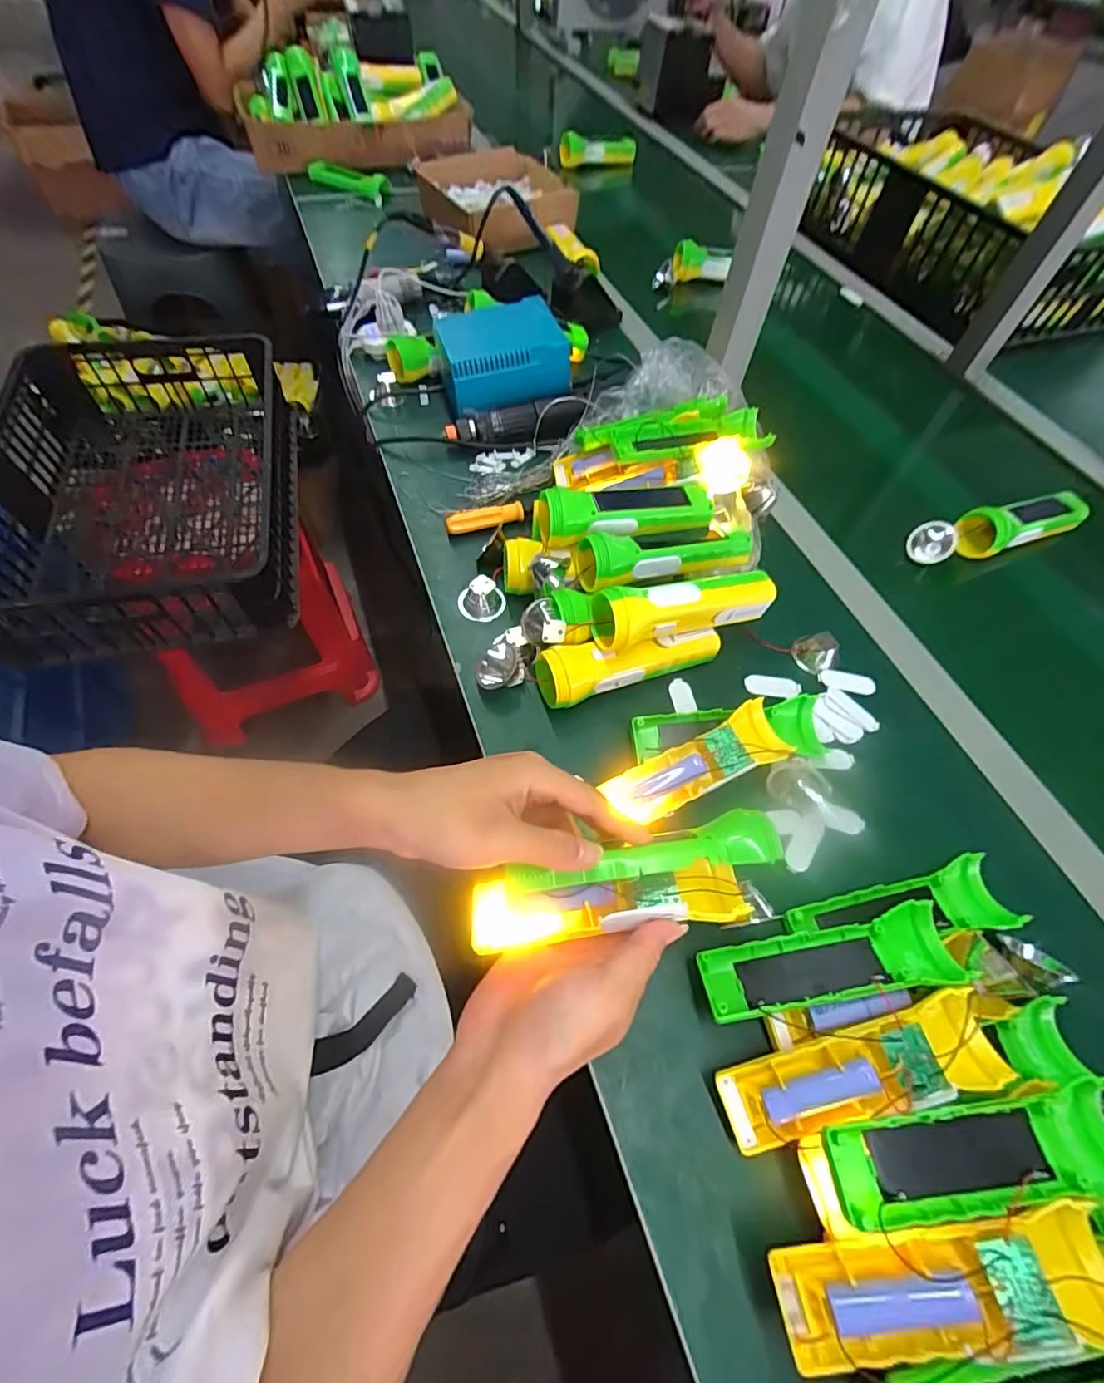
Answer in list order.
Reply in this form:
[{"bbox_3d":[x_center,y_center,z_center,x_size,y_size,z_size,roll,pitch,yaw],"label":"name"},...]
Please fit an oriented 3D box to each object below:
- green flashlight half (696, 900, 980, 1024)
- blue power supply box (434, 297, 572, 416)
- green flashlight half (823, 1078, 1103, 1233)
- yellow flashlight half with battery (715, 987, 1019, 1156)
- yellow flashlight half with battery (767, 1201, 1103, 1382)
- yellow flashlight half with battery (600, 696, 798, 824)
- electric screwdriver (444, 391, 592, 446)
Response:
[{"bbox_3d":[0.178,0.177,0.348,0.161,0.029,0.045,-14,61,0],"label":"green flashlight half"},{"bbox_3d":[-0.062,-0.404,0.646,0.140,0.068,0.133,-14,62,-12],"label":"blue power supply box"},{"bbox_3d":[0.222,0.242,0.278,0.151,0.024,0.046,-5,60,-6],"label":"green flashlight half"},{"bbox_3d":[0.175,0.223,0.312,0.154,0.020,0.045,-20,62,4],"label":"yellow flashlight half with battery"},{"bbox_3d":[0.188,0.288,0.257,0.153,0.022,0.047,-15,60,7],"label":"yellow flashlight half with battery"},{"bbox_3d":[0.112,0.058,0.422,0.142,0.019,0.046,-25,64,-4],"label":"yellow flashlight half with battery"},{"bbox_3d":[-0.038,-0.314,0.633,0.164,0.043,0.046,-14,62,-12],"label":"electric screwdriver"}]

